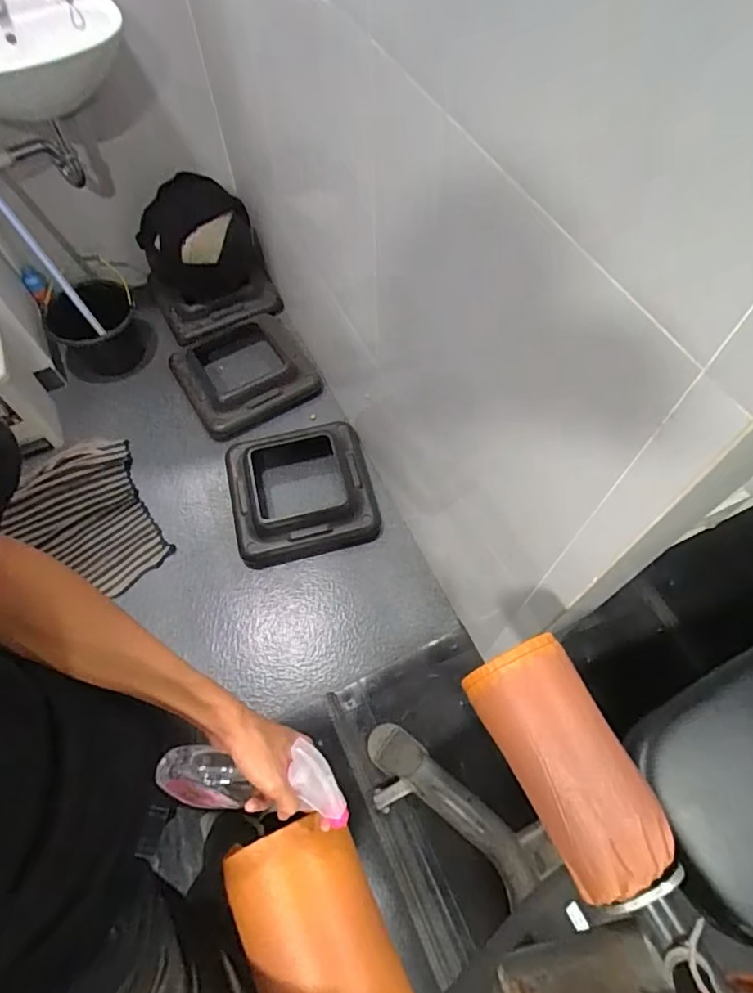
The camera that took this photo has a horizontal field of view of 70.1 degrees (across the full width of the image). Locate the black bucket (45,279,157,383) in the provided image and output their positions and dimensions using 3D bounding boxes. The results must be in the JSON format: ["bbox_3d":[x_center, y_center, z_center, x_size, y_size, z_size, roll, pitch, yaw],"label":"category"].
[{"bbox_3d":[-0.846,-0.509,1.650,0.264,0.197,0.264,0,62,1],"label":"black bucket"}]

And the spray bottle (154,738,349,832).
[{"bbox_3d":[-0.125,0.273,0.514,0.193,0.060,0.064,-5,60,16],"label":"spray bottle"}]

